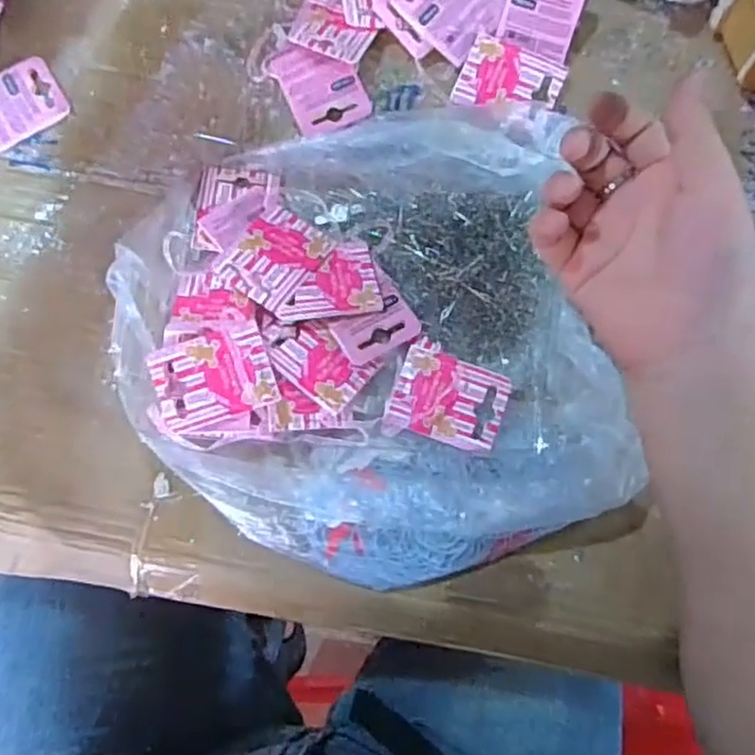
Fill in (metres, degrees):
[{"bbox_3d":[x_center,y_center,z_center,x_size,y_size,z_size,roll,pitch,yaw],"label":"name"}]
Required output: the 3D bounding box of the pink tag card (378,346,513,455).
[{"bbox_3d":[0.038,0.014,0.385,0.060,0.005,0.049,18,78,9],"label":"pink tag card"}]

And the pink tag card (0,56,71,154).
[{"bbox_3d":[-0.230,-0.171,0.448,0.064,0.004,0.047,-33,87,-6],"label":"pink tag card"}]

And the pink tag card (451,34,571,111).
[{"bbox_3d":[0.082,-0.183,0.438,0.061,0.011,0.041,19,78,4],"label":"pink tag card"}]

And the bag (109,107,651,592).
[{"bbox_3d":[-0.008,-0.018,0.397,0.255,0.043,0.250,-12,78,-2],"label":"bag"}]

